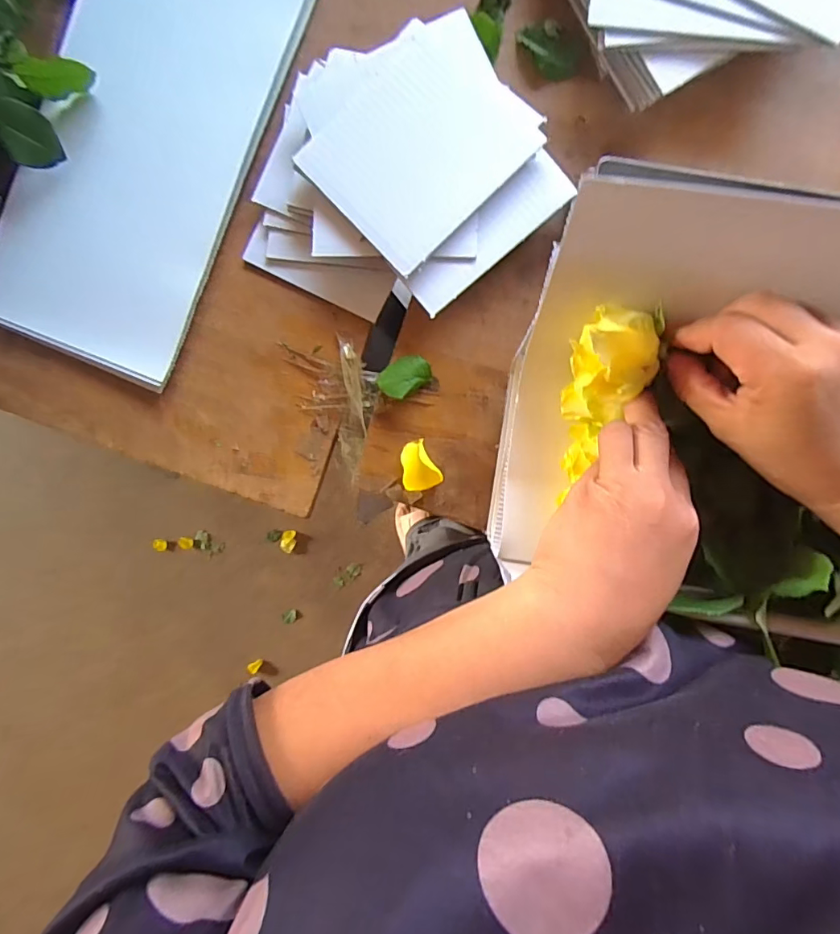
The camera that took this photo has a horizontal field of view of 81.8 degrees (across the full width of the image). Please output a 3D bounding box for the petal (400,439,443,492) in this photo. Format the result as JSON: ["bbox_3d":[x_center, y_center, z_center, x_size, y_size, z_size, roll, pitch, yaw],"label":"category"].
[{"bbox_3d":[-0.001,-0.001,0.424,0.032,0.017,0.042,-17,90,4],"label":"petal"}]

